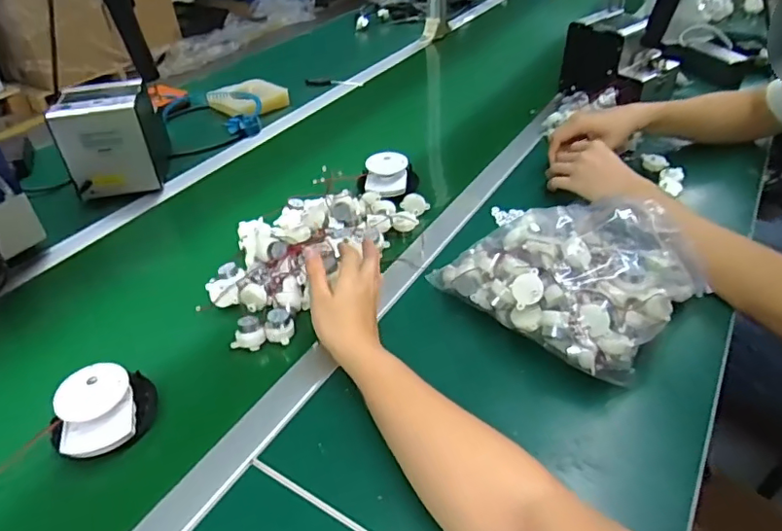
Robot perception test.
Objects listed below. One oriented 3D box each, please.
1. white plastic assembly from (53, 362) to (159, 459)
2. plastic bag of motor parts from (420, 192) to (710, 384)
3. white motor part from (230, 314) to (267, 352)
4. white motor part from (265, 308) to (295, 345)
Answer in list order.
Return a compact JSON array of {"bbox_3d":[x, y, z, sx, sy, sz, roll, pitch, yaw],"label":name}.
[{"bbox_3d":[-0.272,0.138,0.515,0.090,0.054,0.075,-33,48,-30],"label":"white plastic assembly"},{"bbox_3d":[0.209,-0.007,0.618,0.221,0.088,0.230,-32,48,-29],"label":"plastic bag of motor parts"},{"bbox_3d":[-0.157,0.075,0.600,0.037,0.029,0.025,-6,40,-3],"label":"white motor part"},{"bbox_3d":[-0.123,0.067,0.606,0.030,0.026,0.029,11,42,17],"label":"white motor part"}]

